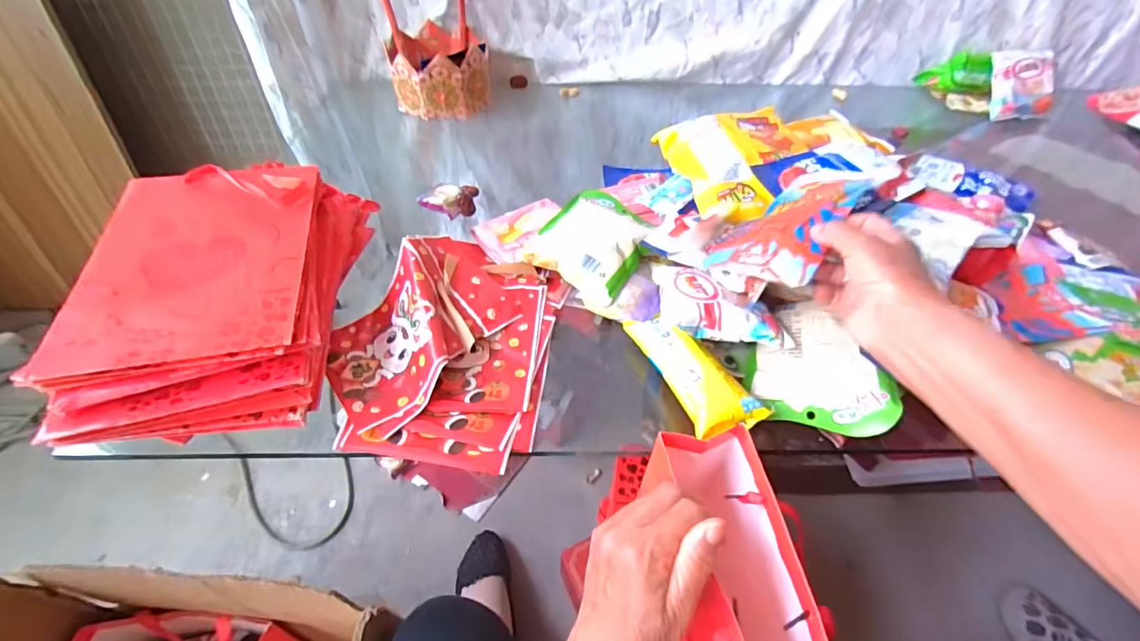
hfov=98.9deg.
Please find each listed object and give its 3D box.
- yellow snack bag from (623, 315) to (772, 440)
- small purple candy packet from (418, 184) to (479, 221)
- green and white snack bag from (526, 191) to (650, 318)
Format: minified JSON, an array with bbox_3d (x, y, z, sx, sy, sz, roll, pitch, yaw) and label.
[{"bbox_3d":[0.108,0.042,0.450,0.054,0.032,0.148,-20,51,-19],"label":"yellow snack bag"},{"bbox_3d":[-0.164,-0.167,0.666,0.071,0.024,0.061,-1,47,-2],"label":"small purple candy packet"},{"bbox_3d":[0.031,-0.094,0.578,0.121,0.030,0.153,26,52,21],"label":"green and white snack bag"}]

